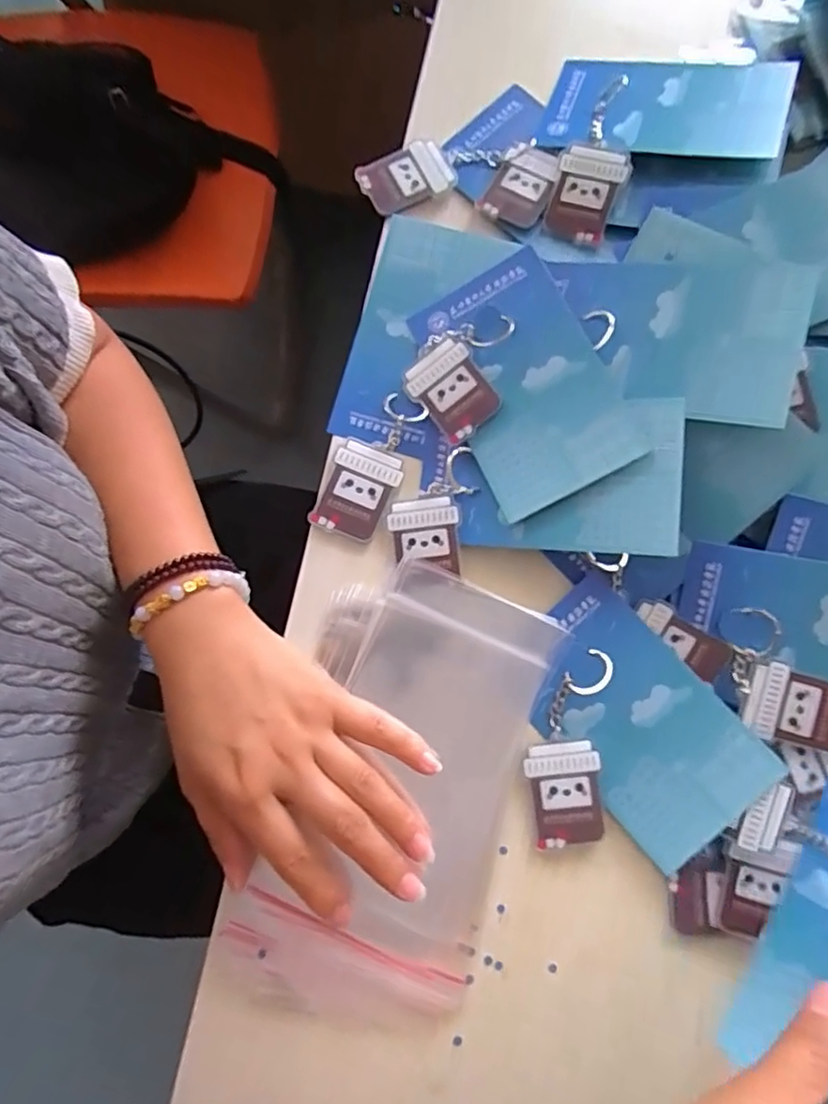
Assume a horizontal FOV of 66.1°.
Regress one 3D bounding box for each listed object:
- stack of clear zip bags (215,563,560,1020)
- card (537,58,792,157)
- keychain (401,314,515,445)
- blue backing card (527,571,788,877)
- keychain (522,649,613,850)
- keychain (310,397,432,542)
[{"bbox_3d":[-0.009,0.117,0.322,0.116,0.021,0.213,18,79,2],"label":"stack of clear zip bags"},{"bbox_3d":[0.145,-0.261,0.371,0.132,0.011,0.078,14,70,17],"label":"card"},{"bbox_3d":[0.030,-0.099,0.347,0.065,0.004,0.056,-43,76,6],"label":"keychain"},{"bbox_3d":[0.112,0.085,0.326,0.078,0.005,0.132,-43,78,0],"label":"blue backing card"},{"bbox_3d":[0.078,0.100,0.324,0.039,0.012,0.097,5,79,0],"label":"keychain"},{"bbox_3d":[-0.025,-0.048,0.350,0.037,0.009,0.082,23,80,3],"label":"keychain"}]

